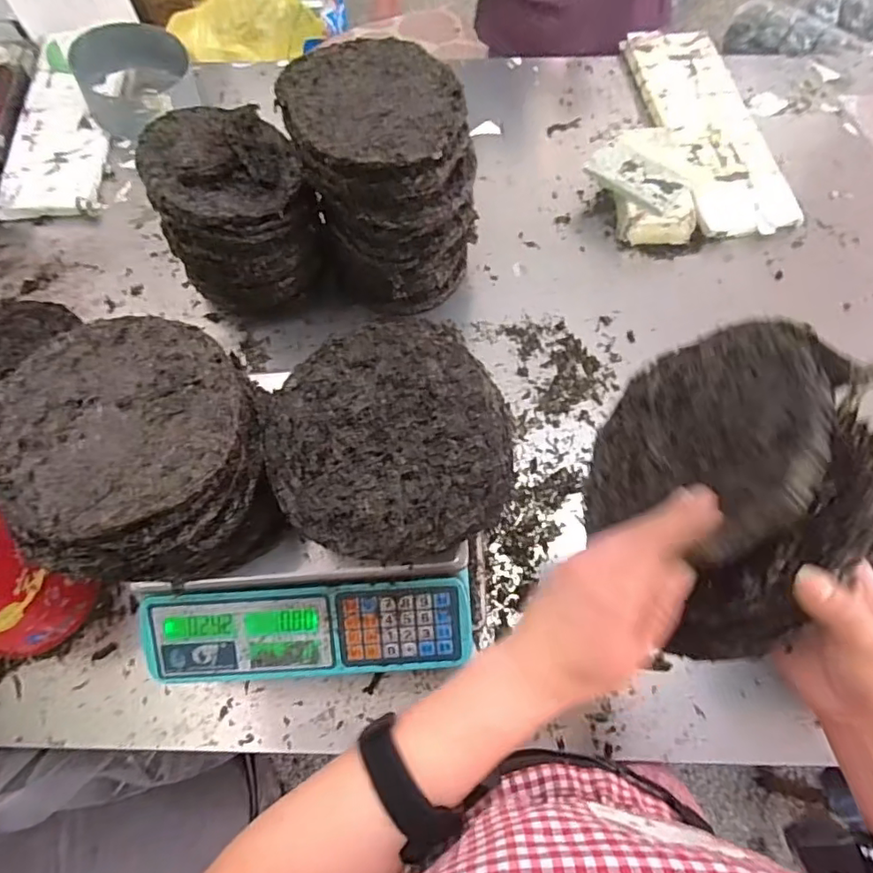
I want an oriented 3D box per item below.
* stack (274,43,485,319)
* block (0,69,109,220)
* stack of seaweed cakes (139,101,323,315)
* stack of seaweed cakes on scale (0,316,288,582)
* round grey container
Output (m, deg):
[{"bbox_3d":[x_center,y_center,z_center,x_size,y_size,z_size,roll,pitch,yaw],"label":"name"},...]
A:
[{"bbox_3d":[-0.066,-0.332,0.763,0.200,0.286,0.221,-29,69,-10],"label":"stack"},{"bbox_3d":[-0.658,-0.520,0.997,0.154,0.048,0.328,-3,67,1],"label":"block"},{"bbox_3d":[-0.272,-0.297,0.775,0.189,0.232,0.189,-33,69,-11],"label":"stack of seaweed cakes"},{"bbox_3d":[-0.251,0.012,0.494,0.192,0.115,0.217,-29,69,-10],"label":"stack of seaweed cakes on scale"},{"bbox_3d":[-0.528,-0.619,0.992,0.185,0.116,0.188,-1,67,2],"label":"round grey container"}]

